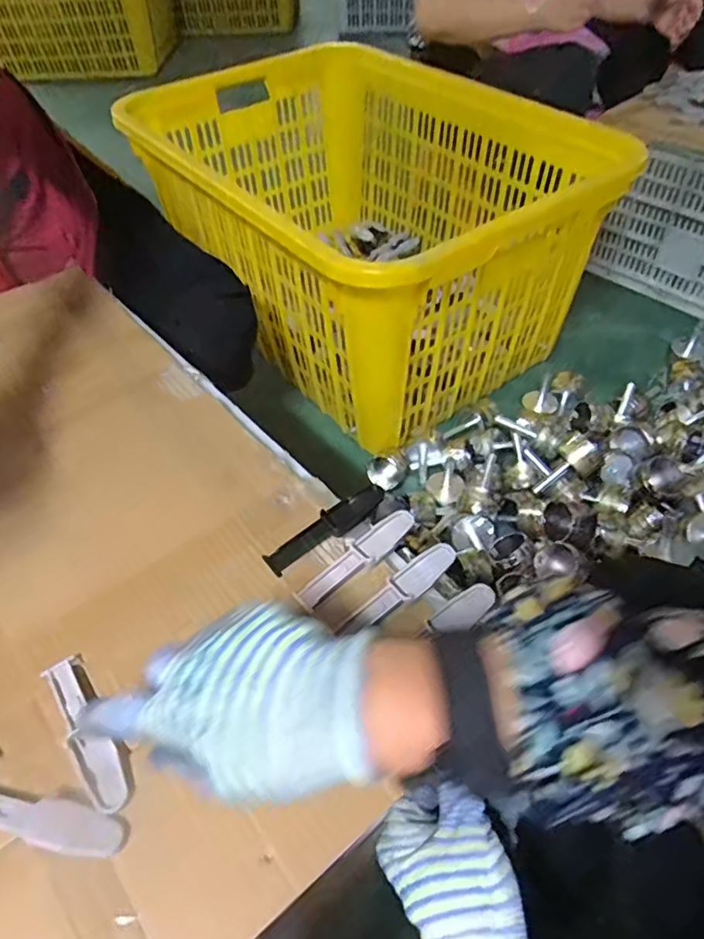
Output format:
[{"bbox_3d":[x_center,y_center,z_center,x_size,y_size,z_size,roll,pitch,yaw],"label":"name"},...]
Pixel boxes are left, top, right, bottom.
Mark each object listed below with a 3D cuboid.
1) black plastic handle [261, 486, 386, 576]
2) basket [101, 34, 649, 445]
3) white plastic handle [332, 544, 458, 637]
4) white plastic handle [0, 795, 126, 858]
[{"bbox_3d":[-0.018,0.043,0.447,0.100,0.013,0.019,-30,55,-22],"label":"black plastic handle"},{"bbox_3d":[0.002,-0.485,1.165,0.602,0.367,0.862,-30,54,-21],"label":"basket"},{"bbox_3d":[0.033,0.081,0.405,0.093,0.007,0.021,-35,56,-25],"label":"white plastic handle"},{"bbox_3d":[-0.174,0.191,0.328,0.103,0.006,0.022,9,50,10],"label":"white plastic handle"}]

